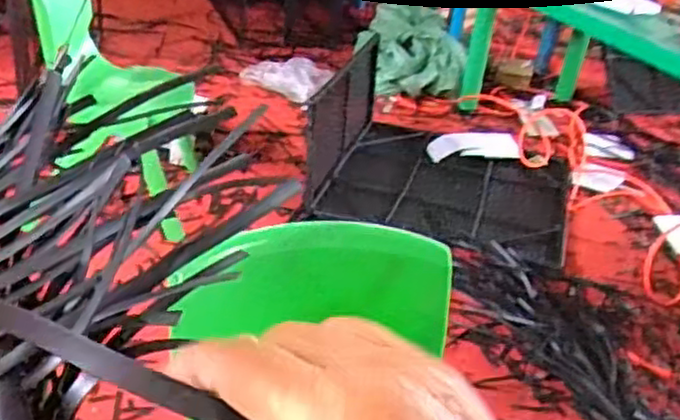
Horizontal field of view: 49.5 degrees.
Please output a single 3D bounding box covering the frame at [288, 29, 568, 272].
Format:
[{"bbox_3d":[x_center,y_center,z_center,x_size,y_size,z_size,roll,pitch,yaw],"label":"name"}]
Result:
[{"bbox_3d":[0.278,-0.162,1.897,0.643,0.310,0.619,12,29,9],"label":"frame"}]

